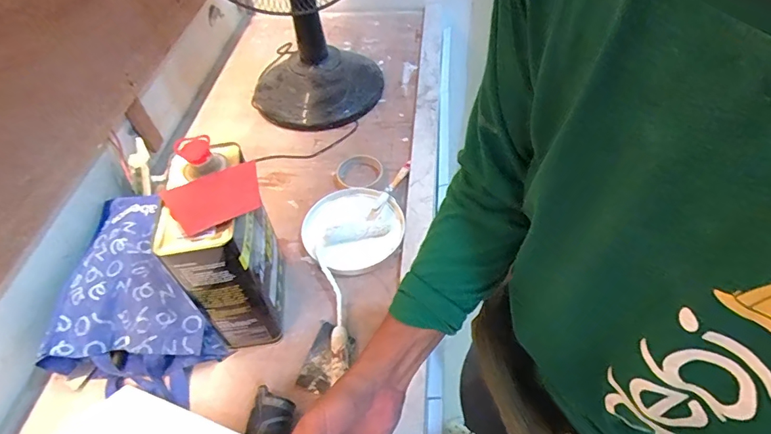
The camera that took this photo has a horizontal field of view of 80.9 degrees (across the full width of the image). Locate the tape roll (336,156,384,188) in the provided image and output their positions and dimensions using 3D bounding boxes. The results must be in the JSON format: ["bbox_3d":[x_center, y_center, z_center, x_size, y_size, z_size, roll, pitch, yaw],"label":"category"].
[{"bbox_3d":[-0.048,-0.082,0.869,0.087,0.021,0.087,-16,51,-9],"label":"tape roll"}]

